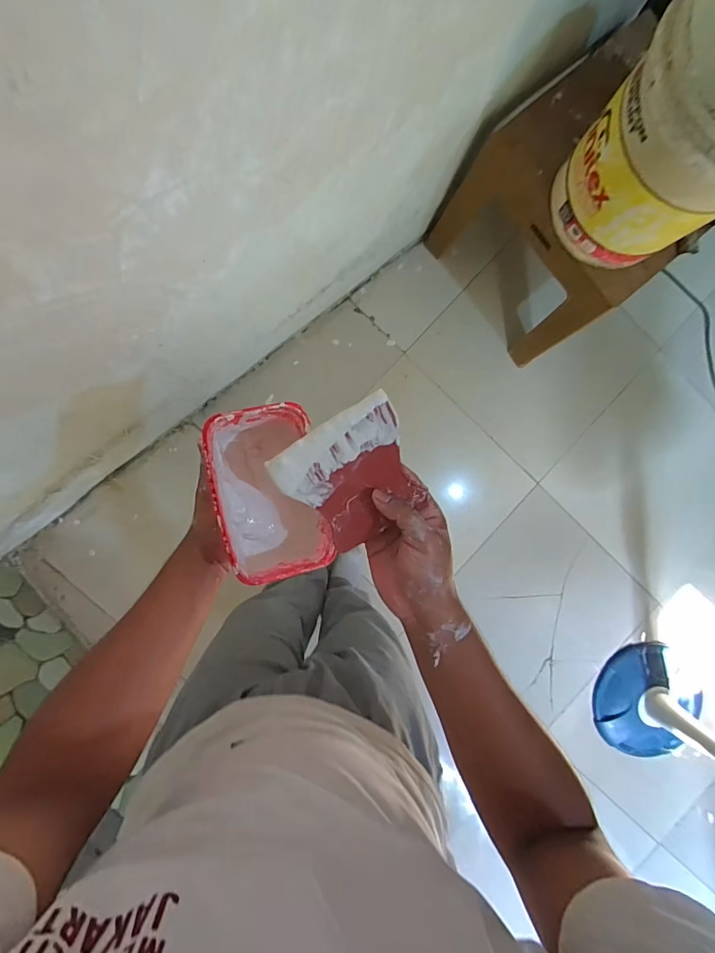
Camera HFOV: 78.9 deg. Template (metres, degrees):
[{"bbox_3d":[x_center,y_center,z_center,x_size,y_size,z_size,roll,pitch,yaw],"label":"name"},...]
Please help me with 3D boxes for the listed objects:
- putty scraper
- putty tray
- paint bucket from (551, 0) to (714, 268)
[{"bbox_3d":[-0.002,0.004,0.389,0.119,0.009,0.112,-31,98,8],"label":"putty scraper"},{"bbox_3d":[-0.085,0.015,0.431,0.096,0.087,0.157,-12,94,-4],"label":"putty tray"},{"bbox_3d":[0.555,-0.580,0.731,0.283,0.350,0.326,36,89,-6],"label":"paint bucket"}]

